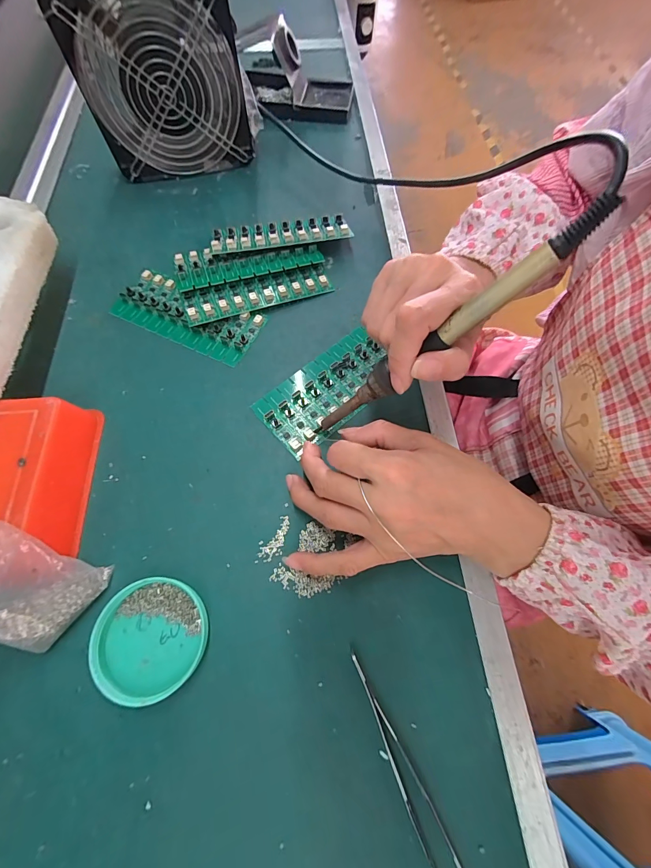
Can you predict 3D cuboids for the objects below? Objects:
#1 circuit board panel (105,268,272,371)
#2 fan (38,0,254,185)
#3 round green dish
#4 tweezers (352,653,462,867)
[{"bbox_3d":[-0.128,-0.111,0.327,0.135,0.008,0.059,25,68,9],"label":"circuit board panel"},{"bbox_3d":[-0.164,-0.360,0.356,0.151,0.161,0.054,-13,68,-7],"label":"fan"},{"bbox_3d":[-0.109,0.126,0.219,0.064,0.013,0.064,1,67,-1],"label":"round green dish"},{"bbox_3d":[0.042,0.183,0.195,0.014,0.010,0.114,-23,69,-11],"label":"tweezers"}]

